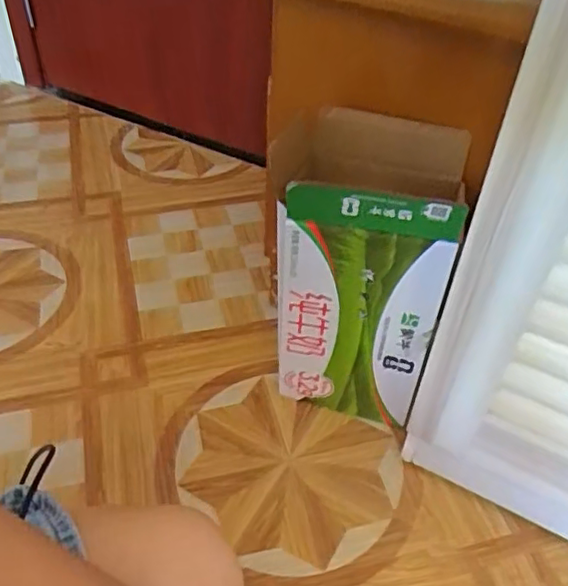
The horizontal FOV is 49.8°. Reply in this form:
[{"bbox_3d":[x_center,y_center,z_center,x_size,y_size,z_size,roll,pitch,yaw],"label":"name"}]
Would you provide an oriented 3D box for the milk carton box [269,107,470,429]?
[{"bbox_3d":[0.087,-0.004,0.785,0.196,0.396,0.173,12,43,10],"label":"milk carton box"}]

